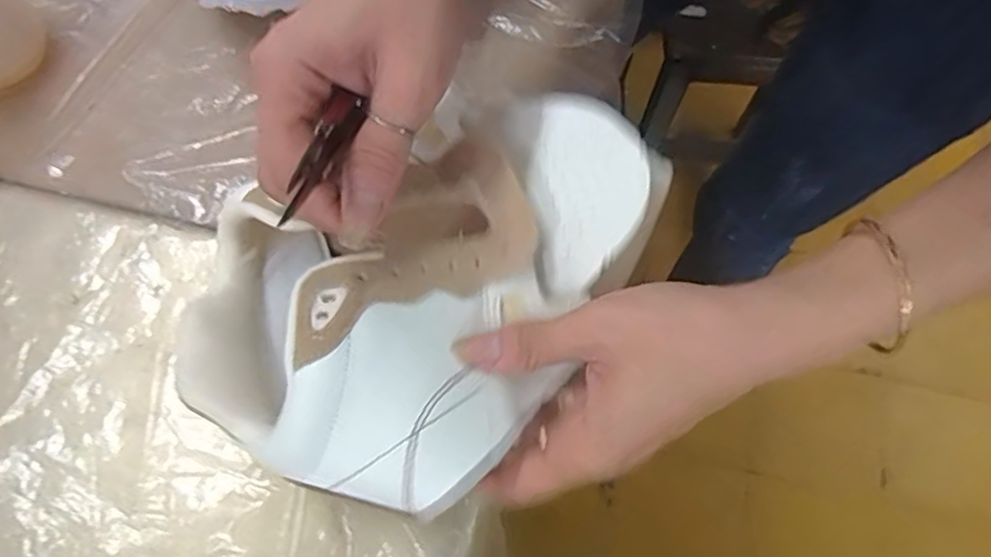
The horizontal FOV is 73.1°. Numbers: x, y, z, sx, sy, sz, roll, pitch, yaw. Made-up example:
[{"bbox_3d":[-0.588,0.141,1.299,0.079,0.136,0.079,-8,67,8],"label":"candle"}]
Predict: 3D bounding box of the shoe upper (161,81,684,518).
[{"bbox_3d":[-0.035,-0.010,0.294,0.157,0.070,0.199,32,70,11],"label":"shoe upper"}]

